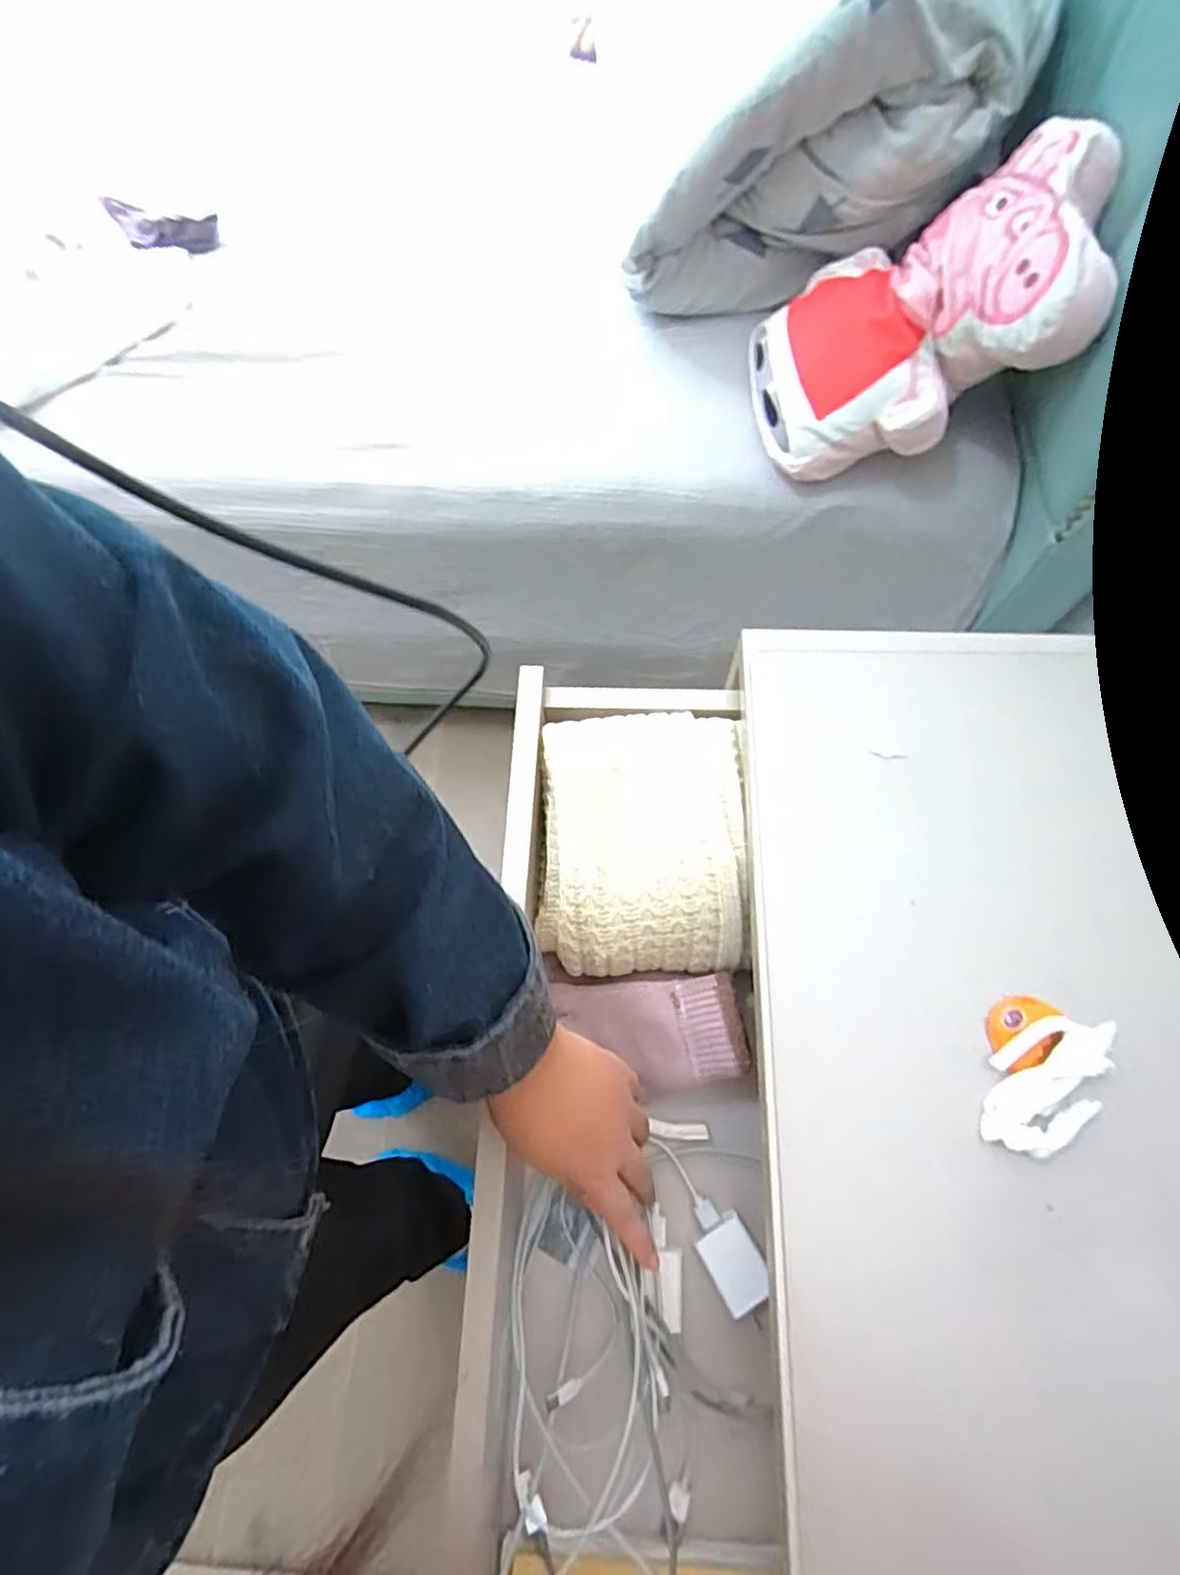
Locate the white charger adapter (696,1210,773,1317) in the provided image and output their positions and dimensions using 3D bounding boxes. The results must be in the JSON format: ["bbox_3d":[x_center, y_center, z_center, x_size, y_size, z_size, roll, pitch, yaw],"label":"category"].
[{"bbox_3d":[0.093,0.310,0.444,0.034,0.021,0.048,-28,71,-9],"label":"white charger adapter"}]

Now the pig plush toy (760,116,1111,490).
[{"bbox_3d":[0.387,-0.558,0.808,0.383,0.119,0.302,-8,72,39],"label":"pig plush toy"}]

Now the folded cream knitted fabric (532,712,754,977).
[{"bbox_3d":[0.037,0.035,0.487,0.144,0.054,0.182,1,68,2],"label":"folded cream knitted fabric"}]

